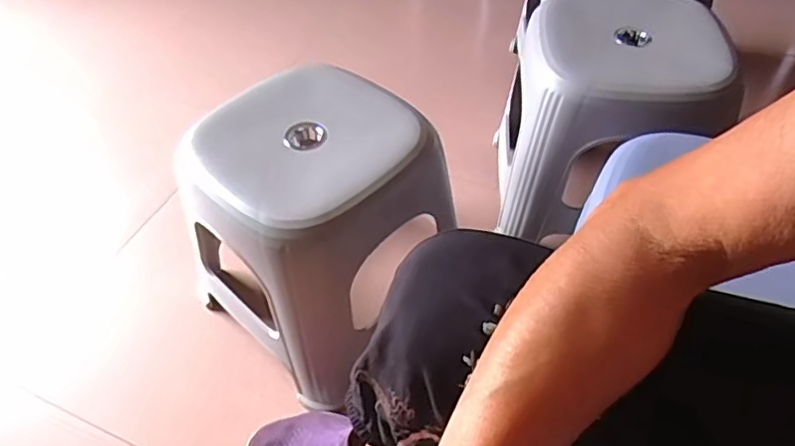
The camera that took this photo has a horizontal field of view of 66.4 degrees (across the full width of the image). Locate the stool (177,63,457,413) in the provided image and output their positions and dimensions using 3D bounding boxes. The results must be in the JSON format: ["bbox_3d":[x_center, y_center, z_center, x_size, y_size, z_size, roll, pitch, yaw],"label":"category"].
[{"bbox_3d":[-0.100,0.002,0.770,0.249,0.283,0.263,34,59,28],"label":"stool"}]

